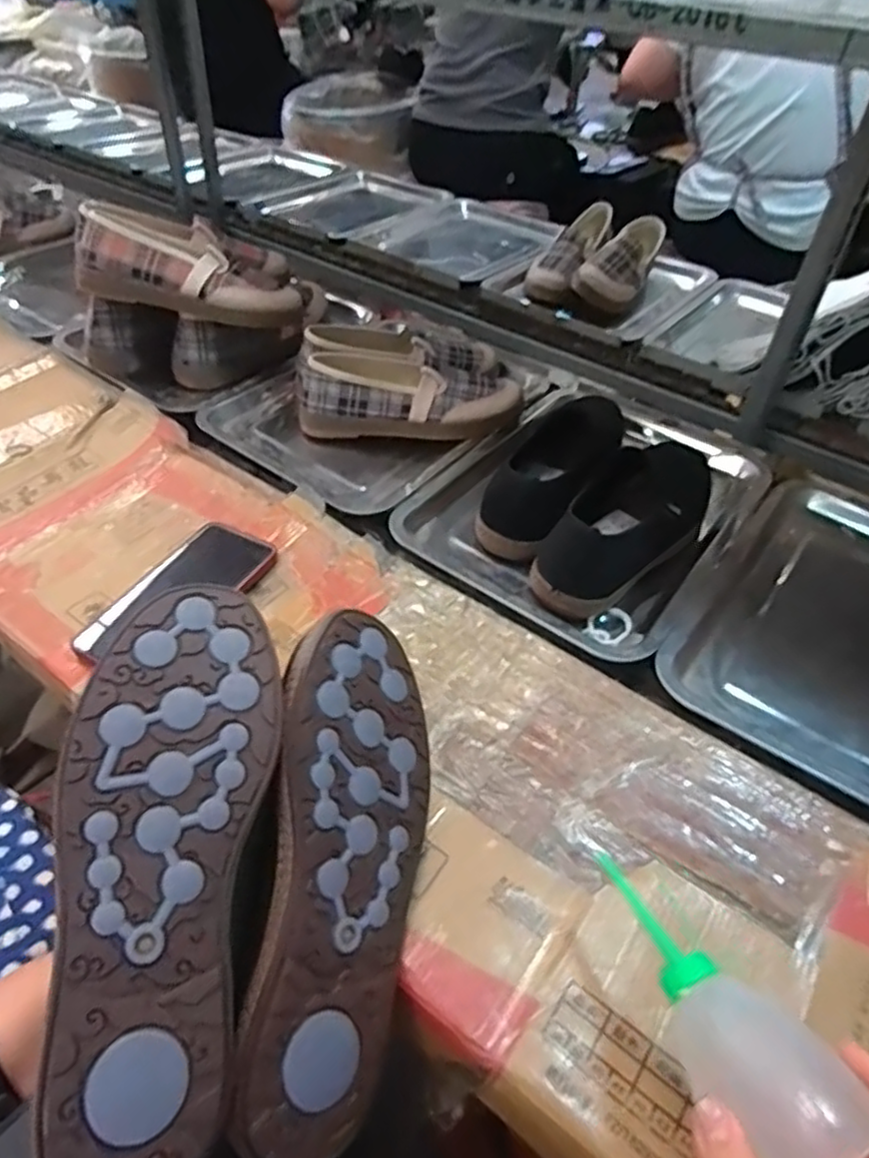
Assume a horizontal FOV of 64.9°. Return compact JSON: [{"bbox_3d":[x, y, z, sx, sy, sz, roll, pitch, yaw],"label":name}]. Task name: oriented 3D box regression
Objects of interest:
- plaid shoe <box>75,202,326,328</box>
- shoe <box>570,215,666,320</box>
[{"bbox_3d":[-0.262,-0.345,0.782,0.258,0.074,0.111,9,41,-21],"label":"plaid shoe"},{"bbox_3d":[0.296,-0.502,1.088,0.091,0.087,0.220,21,46,16],"label":"shoe"}]

